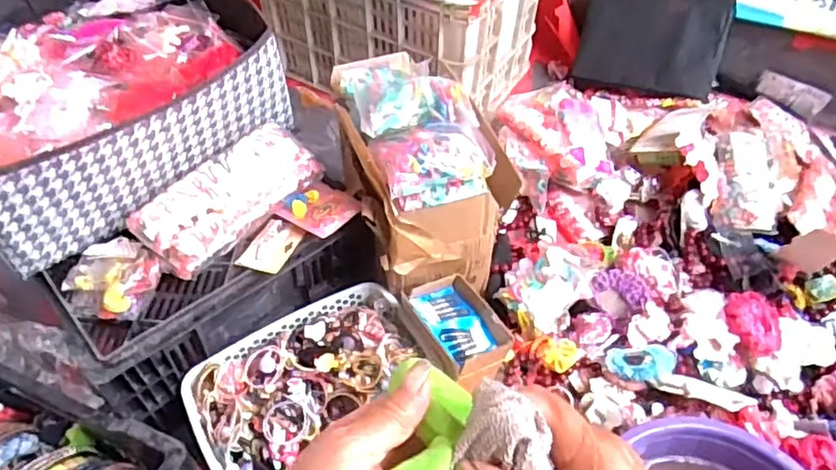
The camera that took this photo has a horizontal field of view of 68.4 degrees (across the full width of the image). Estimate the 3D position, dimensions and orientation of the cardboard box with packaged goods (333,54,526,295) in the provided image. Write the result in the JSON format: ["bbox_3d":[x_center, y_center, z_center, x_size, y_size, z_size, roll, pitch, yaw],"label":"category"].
[{"bbox_3d":[-0.001,-0.122,0.866,0.193,0.216,0.348,-10,51,-10],"label":"cardboard box with packaged goods"}]

